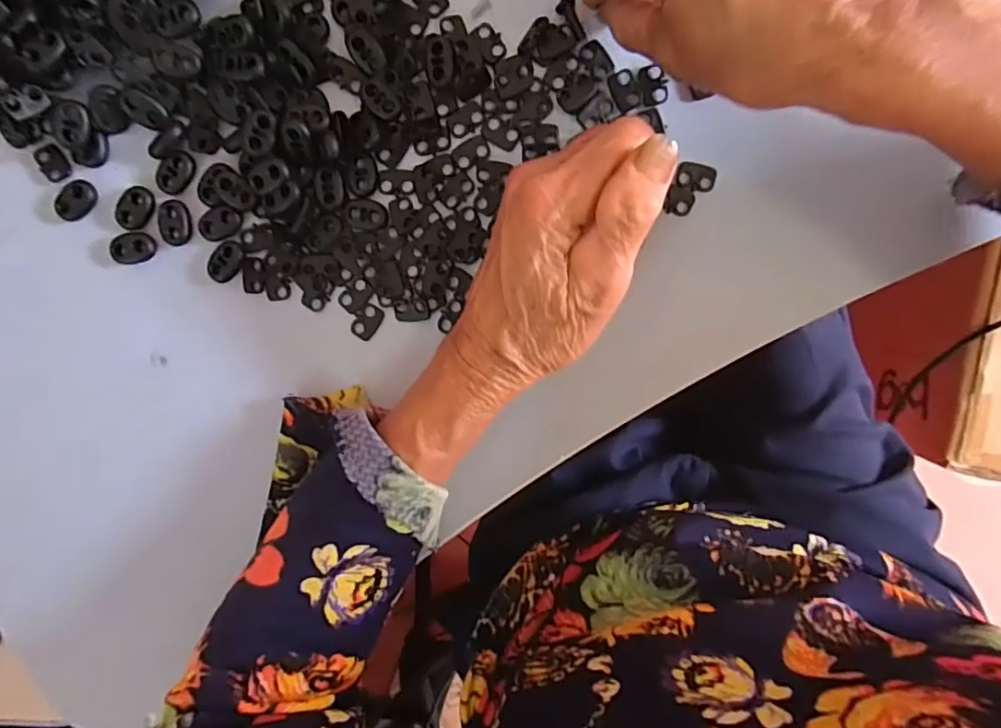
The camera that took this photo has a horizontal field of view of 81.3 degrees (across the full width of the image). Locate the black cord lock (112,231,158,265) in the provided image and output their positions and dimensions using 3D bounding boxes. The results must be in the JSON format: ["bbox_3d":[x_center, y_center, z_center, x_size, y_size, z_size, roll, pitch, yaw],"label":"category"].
[{"bbox_3d":[-0.182,-0.058,0.289,0.020,0.006,0.015,-8,98,3],"label":"black cord lock"}]

